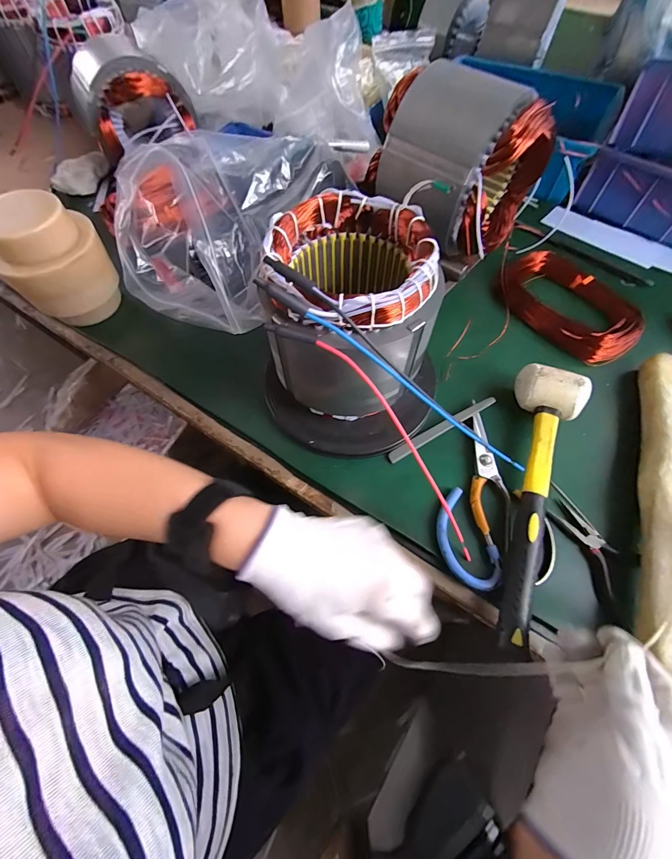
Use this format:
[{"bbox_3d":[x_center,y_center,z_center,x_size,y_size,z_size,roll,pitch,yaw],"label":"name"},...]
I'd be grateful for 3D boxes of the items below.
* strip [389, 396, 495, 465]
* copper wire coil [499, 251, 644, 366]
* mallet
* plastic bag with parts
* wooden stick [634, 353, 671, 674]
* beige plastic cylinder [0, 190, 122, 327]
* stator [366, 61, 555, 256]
[{"bbox_3d":[0.115,-0.003,0.381,0.134,0.006,0.012,-28,67,-12],"label":"strip"},{"bbox_3d":[0.308,-0.171,0.459,0.179,0.030,0.121,40,71,19],"label":"copper wire coil"},{"bbox_3d":[0.194,0.061,0.331,0.070,0.042,0.276,15,65,9],"label":"mallet"},{"bbox_3d":[-0.157,-0.276,0.451,0.219,0.126,0.284,20,66,11],"label":"plastic bag with parts"},{"bbox_3d":[0.307,0.051,0.334,0.035,0.038,0.313,21,66,11],"label":"wooden stick"},{"bbox_3d":[-0.328,-0.196,0.417,0.109,0.116,0.092,-35,68,-15],"label":"beige plastic cylinder"},{"bbox_3d":[0.134,-0.301,0.394,0.140,0.139,0.158,-41,70,-17],"label":"stator"}]

